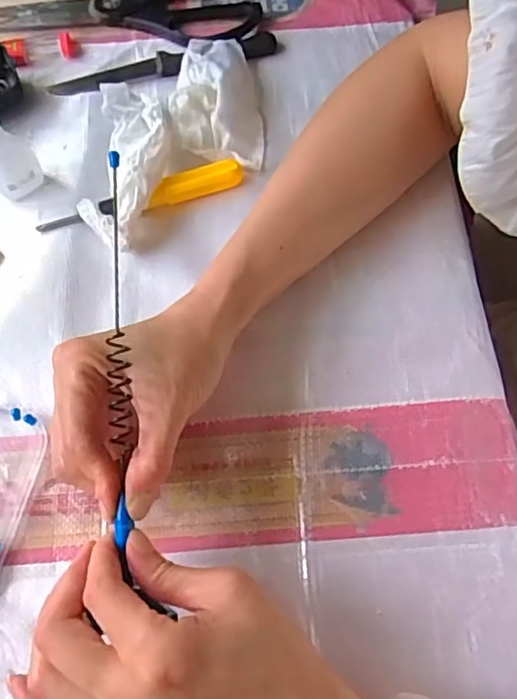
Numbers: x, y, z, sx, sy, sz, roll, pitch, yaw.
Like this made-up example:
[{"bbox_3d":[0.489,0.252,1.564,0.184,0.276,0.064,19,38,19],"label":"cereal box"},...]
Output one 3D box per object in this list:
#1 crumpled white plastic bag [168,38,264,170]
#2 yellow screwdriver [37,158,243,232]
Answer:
[{"bbox_3d":[-0.031,-0.185,0.449,0.064,0.028,0.116,-3,67,-1],"label":"crumpled white plastic bag"},{"bbox_3d":[-0.079,-0.104,0.422,0.142,0.017,0.016,-18,68,-7],"label":"yellow screwdriver"}]

